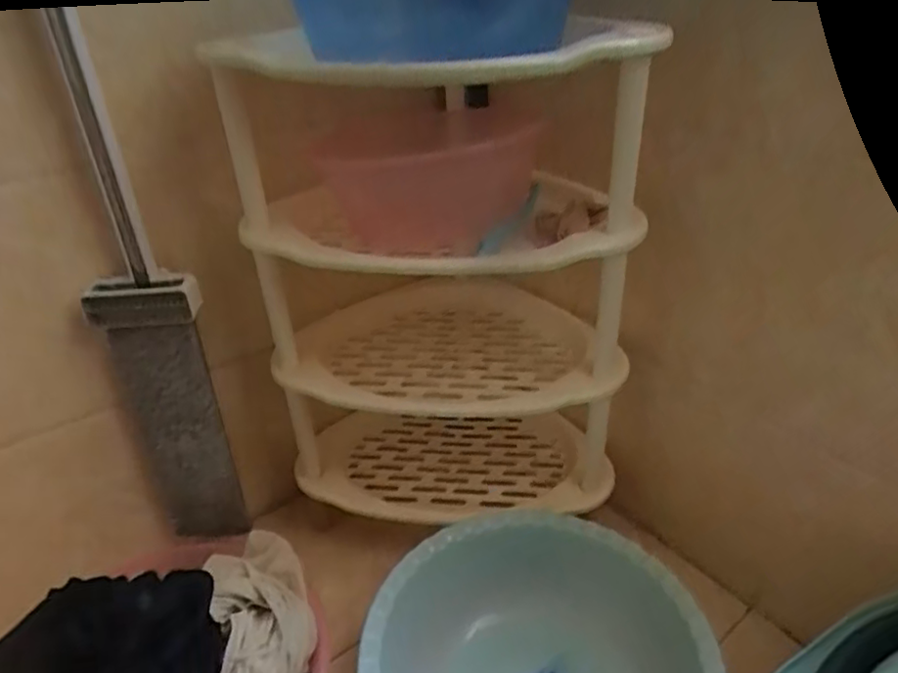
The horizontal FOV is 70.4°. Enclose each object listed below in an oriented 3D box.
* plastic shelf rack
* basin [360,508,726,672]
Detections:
[{"bbox_3d":[-0.023,-0.041,0.833,0.412,0.612,0.320,-10,31,-13],"label":"plastic shelf rack"},{"bbox_3d":[0.098,0.390,0.714,0.360,0.152,0.364,-2,31,1],"label":"basin"}]

